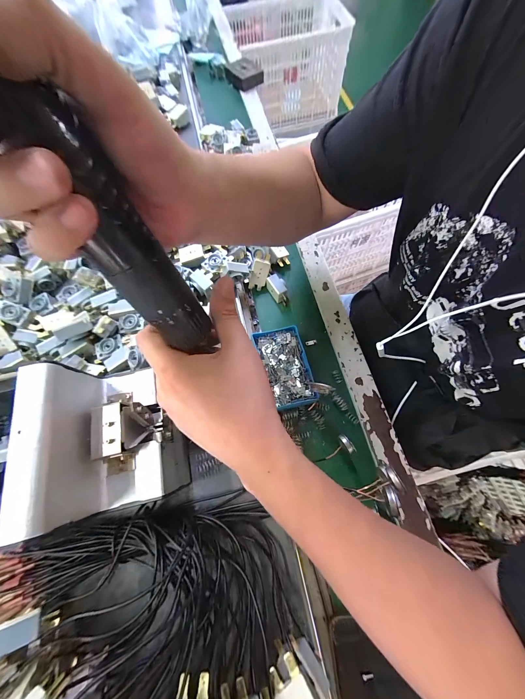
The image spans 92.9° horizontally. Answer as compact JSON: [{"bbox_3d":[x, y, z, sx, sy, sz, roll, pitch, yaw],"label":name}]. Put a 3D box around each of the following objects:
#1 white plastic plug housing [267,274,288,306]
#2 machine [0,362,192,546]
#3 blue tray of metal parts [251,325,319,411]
[{"bbox_3d":[0.026,-0.097,0.409,0.022,0.029,0.046,-30,72,-10],"label":"white plastic plug housing"},{"bbox_3d":[-0.182,0.088,0.229,0.179,0.108,0.123,-13,70,-4],"label":"machine"},{"bbox_3d":[0.032,0.025,0.362,0.065,0.022,0.114,-14,70,-4],"label":"blue tray of metal parts"}]

